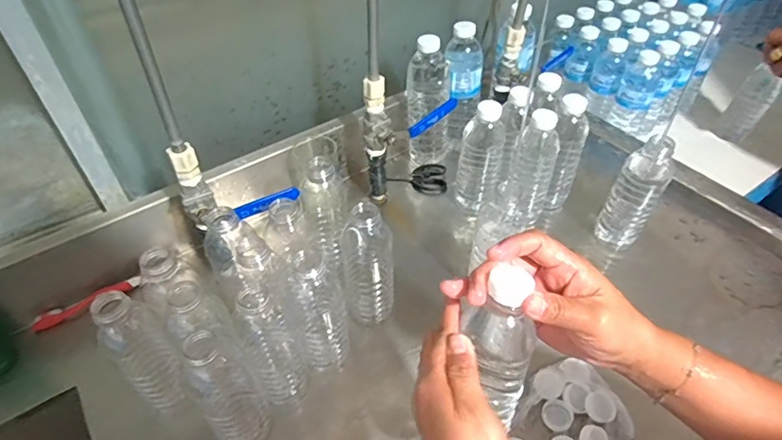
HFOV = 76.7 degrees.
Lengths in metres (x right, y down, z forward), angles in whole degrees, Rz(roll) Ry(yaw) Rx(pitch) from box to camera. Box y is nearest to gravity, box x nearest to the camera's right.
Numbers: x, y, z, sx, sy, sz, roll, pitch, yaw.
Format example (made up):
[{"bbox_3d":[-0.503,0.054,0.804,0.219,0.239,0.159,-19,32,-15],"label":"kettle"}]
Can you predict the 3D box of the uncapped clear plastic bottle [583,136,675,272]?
[{"bbox_3d":[0.308,-0.025,0.635,0.057,0.171,0.056,26,51,24],"label":"uncapped clear plastic bottle"}]

